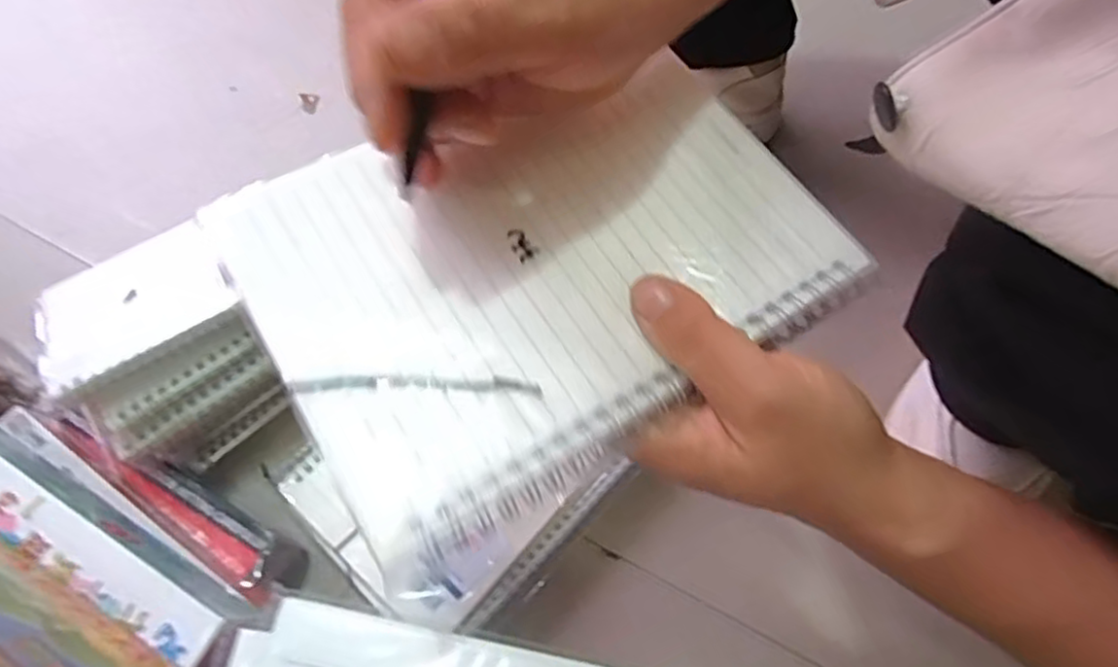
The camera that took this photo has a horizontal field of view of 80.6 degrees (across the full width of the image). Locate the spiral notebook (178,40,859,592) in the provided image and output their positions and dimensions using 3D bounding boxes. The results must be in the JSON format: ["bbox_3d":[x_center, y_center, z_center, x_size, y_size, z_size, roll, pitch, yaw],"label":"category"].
[{"bbox_3d":[-0.003,-0.032,0.243,0.202,0.014,0.146,-31,70,-14],"label":"spiral notebook"}]

